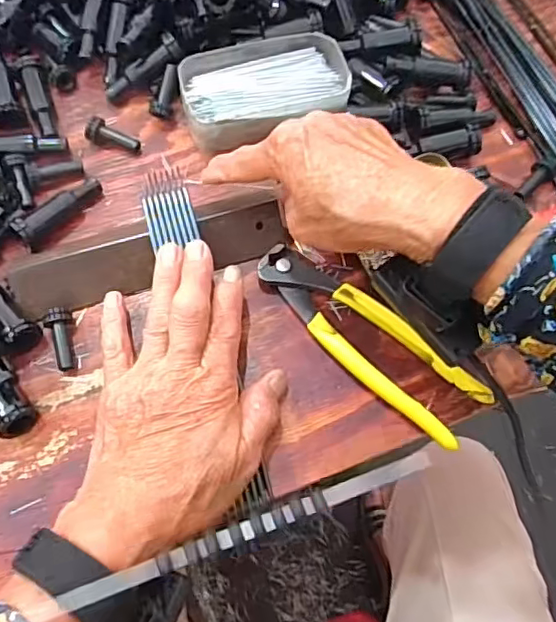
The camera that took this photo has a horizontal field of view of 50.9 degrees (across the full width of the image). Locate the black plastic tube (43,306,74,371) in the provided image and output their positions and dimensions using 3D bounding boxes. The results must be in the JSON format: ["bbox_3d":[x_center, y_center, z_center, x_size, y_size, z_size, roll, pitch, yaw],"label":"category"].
[{"bbox_3d":[-0.136,0.017,0.366,0.015,0.010,0.040,-11,80,-8],"label":"black plastic tube"}]

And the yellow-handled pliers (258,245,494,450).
[{"bbox_3d":[0.056,0.015,0.374,0.164,0.012,0.047,40,70,14],"label":"yellow-handled pliers"}]

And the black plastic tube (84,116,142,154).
[{"bbox_3d":[-0.120,-0.127,0.428,0.041,0.017,0.015,19,66,-8],"label":"black plastic tube"}]

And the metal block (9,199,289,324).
[{"bbox_3d":[-0.082,-0.034,0.382,0.177,0.020,0.036,-16,68,-6],"label":"metal block"}]

